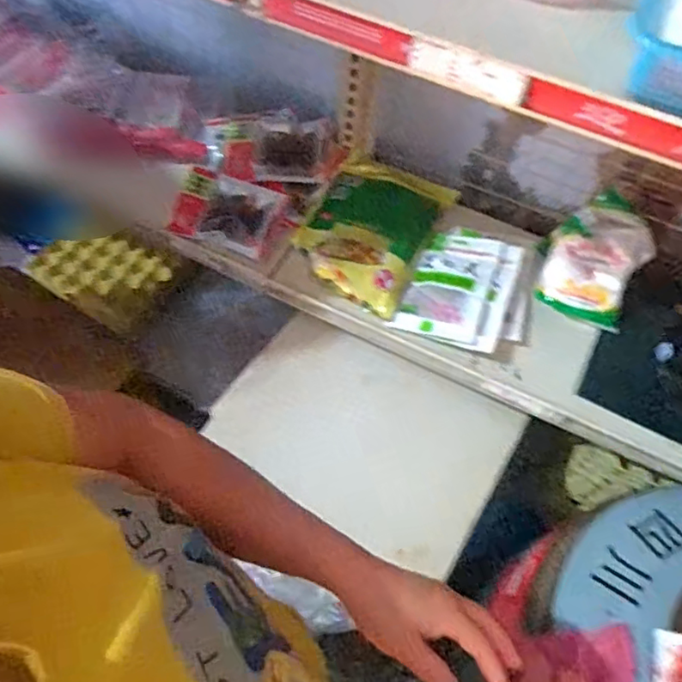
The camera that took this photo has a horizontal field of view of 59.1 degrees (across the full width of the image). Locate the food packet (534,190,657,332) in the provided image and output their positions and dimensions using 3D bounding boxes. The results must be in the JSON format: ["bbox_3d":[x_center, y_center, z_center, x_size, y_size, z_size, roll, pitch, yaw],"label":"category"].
[{"bbox_3d":[0.390,-0.130,0.927,0.140,0.047,0.196,26,98,15],"label":"food packet"}]

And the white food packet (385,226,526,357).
[{"bbox_3d":[0.189,-0.083,0.925,0.158,0.040,0.212,26,63,11],"label":"white food packet"}]

